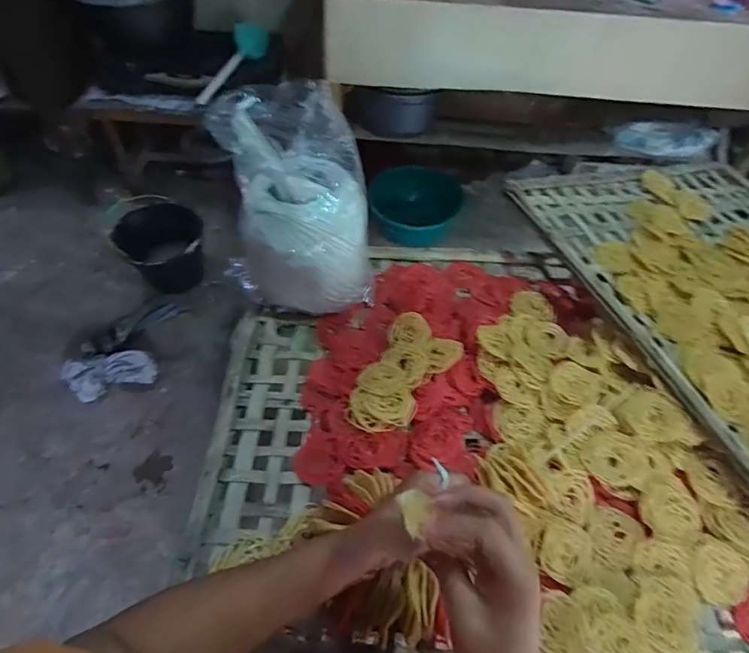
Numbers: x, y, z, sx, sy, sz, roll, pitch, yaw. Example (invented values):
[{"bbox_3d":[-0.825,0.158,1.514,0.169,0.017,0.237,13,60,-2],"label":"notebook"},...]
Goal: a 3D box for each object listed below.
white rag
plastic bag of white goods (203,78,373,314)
[{"bbox_3d":[-0.945,0.163,1.619,0.305,0.135,0.149,-15,58,-13],"label":"white rag"},{"bbox_3d":[-0.095,-0.155,0.625,0.188,0.257,0.165,3,56,-1],"label":"plastic bag of white goods"}]

